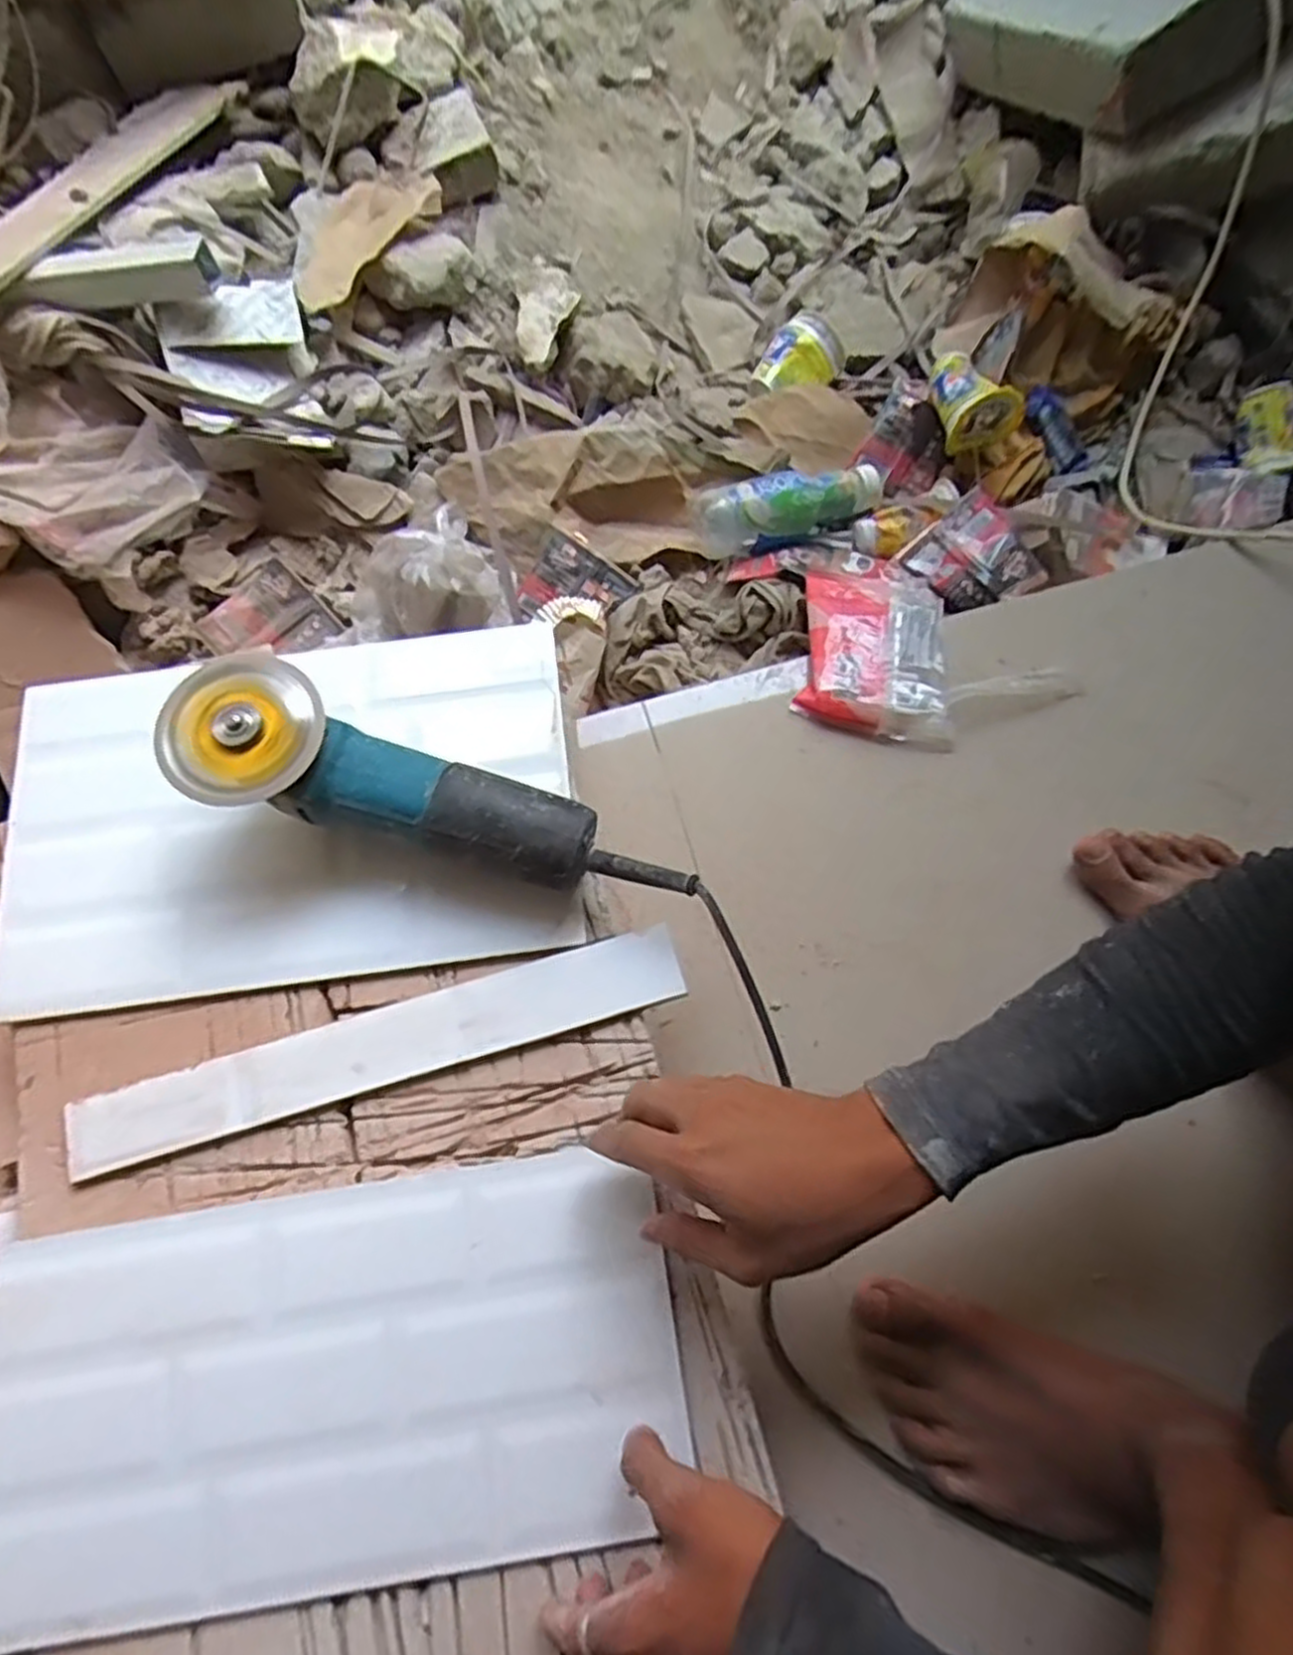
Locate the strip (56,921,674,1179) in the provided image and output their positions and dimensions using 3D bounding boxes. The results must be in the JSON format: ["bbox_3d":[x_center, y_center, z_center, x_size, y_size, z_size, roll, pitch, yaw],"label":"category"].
[{"bbox_3d":[-0.169,0.141,0.513,0.390,0.009,0.050,-17,72,-4],"label":"strip"}]

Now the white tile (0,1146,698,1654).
[{"bbox_3d":[-0.175,0.310,0.448,0.381,0.014,0.192,-8,68,-4],"label":"white tile"}]

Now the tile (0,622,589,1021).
[{"bbox_3d":[-0.252,-0.016,0.567,0.389,0.016,0.248,-8,71,-1],"label":"tile"}]

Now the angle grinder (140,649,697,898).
[{"bbox_3d":[-0.134,-0.007,0.505,0.331,0.094,0.091,21,73,8],"label":"angle grinder"}]

